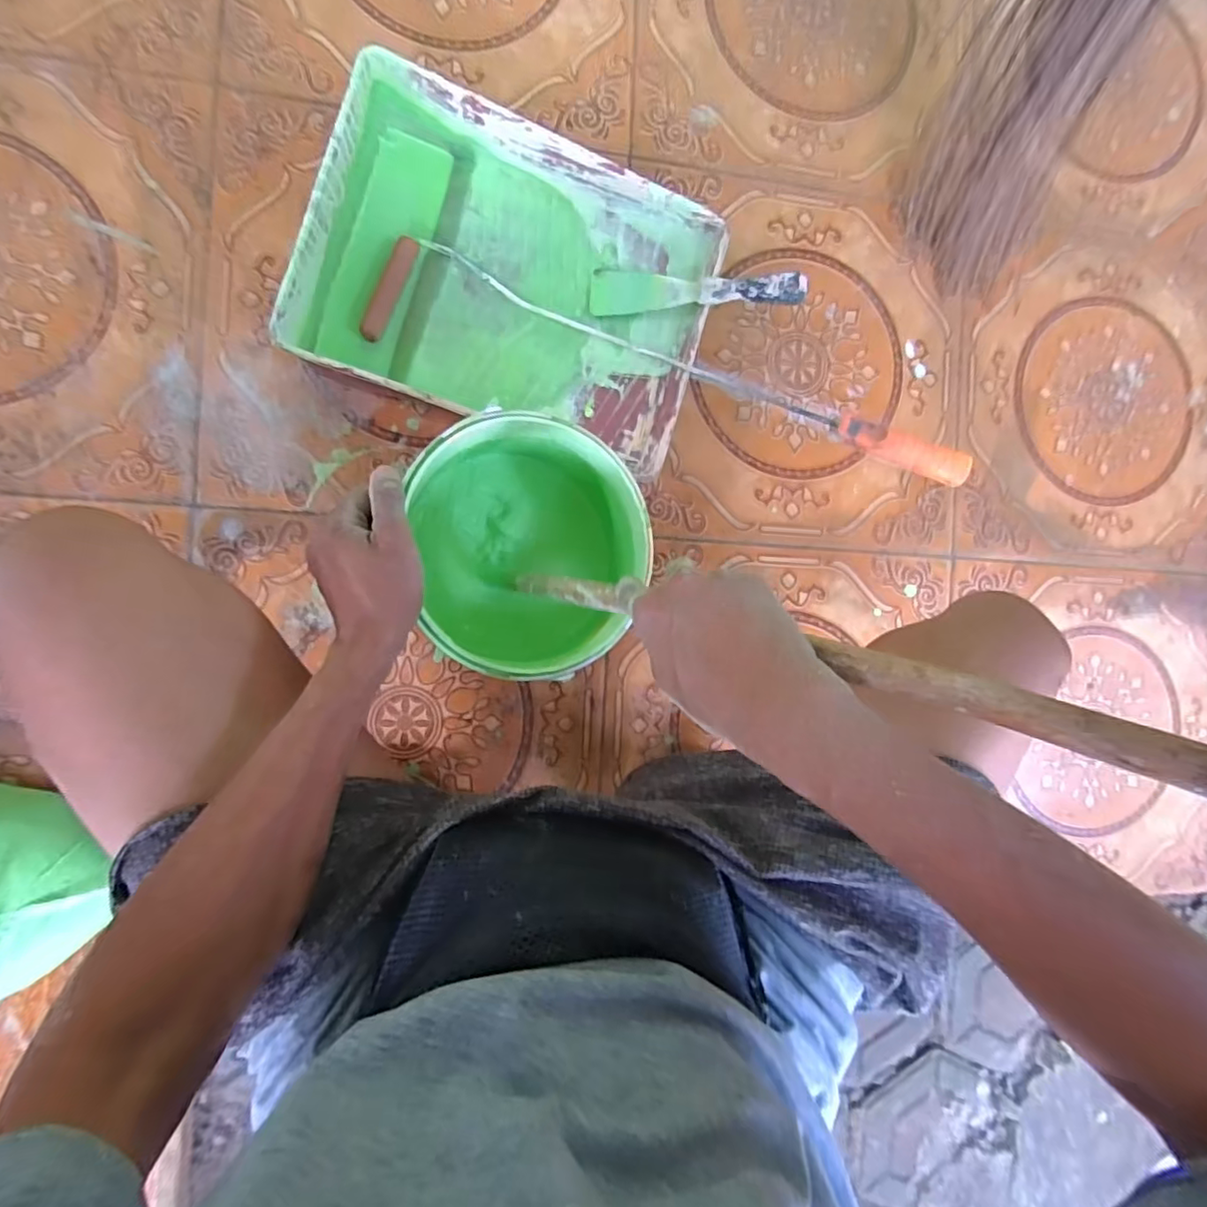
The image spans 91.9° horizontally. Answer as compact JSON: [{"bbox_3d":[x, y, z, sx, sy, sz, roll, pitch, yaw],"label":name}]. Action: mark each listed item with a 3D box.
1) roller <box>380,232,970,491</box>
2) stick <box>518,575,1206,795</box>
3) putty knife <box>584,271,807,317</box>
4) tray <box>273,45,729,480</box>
[{"bbox_3d":[0.066,-0.237,0.571,0.587,0.111,0.114,14,87,-9],"label":"roller"},{"bbox_3d":[0.086,0.020,0.321,0.026,0.391,0.022,23,85,-48],"label":"stick"},{"bbox_3d":[0.089,-0.305,0.568,0.202,0.012,0.045,5,89,14],"label":"putty knife"},{"bbox_3d":[-0.082,-0.300,0.564,0.360,0.078,0.275,18,87,-9],"label":"tray"}]

